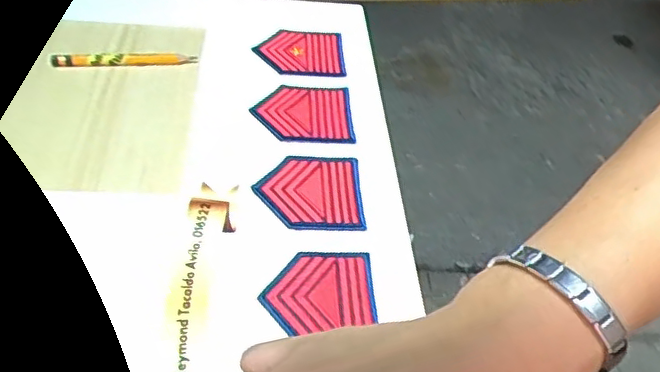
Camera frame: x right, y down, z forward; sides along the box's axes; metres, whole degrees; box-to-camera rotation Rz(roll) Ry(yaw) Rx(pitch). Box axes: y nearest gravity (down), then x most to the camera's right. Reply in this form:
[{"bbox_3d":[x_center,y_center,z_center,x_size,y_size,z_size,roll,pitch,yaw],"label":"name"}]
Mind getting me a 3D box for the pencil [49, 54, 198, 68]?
[{"bbox_3d":[-0.156,-0.095,0.469,0.104,0.013,0.007,-3,42,-12],"label":"pencil"}]

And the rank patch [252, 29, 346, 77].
[{"bbox_3d":[-0.024,-0.109,0.502,0.071,0.007,0.059,1,47,-8],"label":"rank patch"}]

